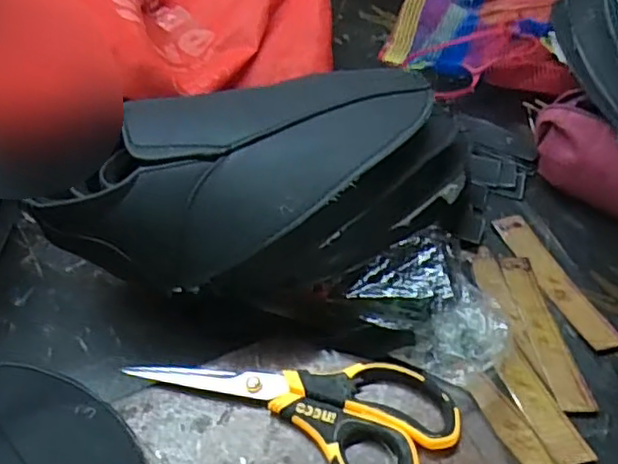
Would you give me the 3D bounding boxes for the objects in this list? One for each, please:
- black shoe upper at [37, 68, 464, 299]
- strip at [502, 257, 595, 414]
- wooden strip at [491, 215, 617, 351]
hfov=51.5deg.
[{"bbox_3d":[-0.022,-0.024,0.421,0.280,0.115,0.128,-22,53,-15],"label":"black shoe upper"},{"bbox_3d":[0.162,0.067,0.441,0.021,0.004,0.122,-10,49,-1],"label":"strip"},{"bbox_3d":[0.180,0.034,0.468,0.026,0.006,0.123,-20,52,-13],"label":"wooden strip"}]

